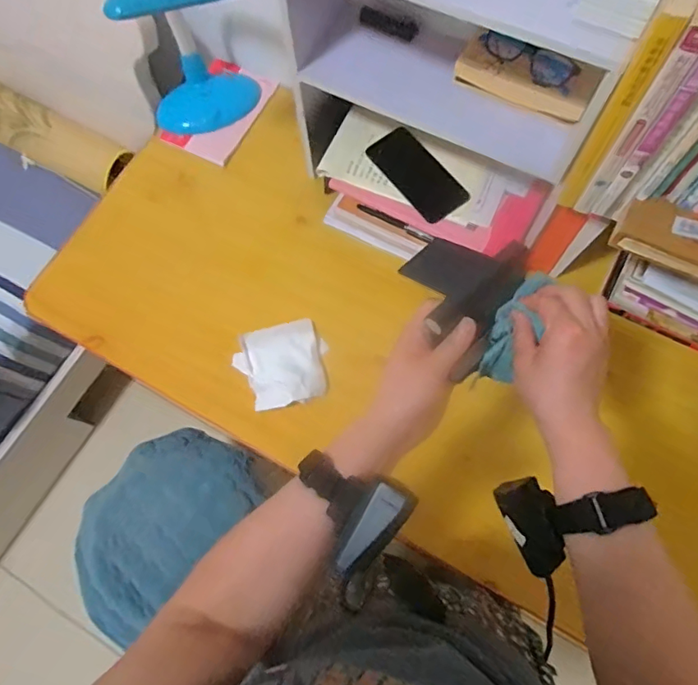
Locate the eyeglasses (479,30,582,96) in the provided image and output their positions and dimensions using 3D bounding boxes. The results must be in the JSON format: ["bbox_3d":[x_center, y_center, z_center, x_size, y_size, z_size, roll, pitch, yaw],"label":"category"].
[{"bbox_3d":[0.216,-0.346,0.617,0.126,0.024,0.036,33,76,13],"label":"eyeglasses"}]

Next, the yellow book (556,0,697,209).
[{"bbox_3d":[0.290,-0.277,0.513,0.023,0.227,0.170,26,74,11],"label":"yellow book"}]

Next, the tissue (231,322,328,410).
[{"bbox_3d":[-0.102,0.029,0.759,0.132,0.047,0.132,-15,71,-2],"label":"tissue"}]

